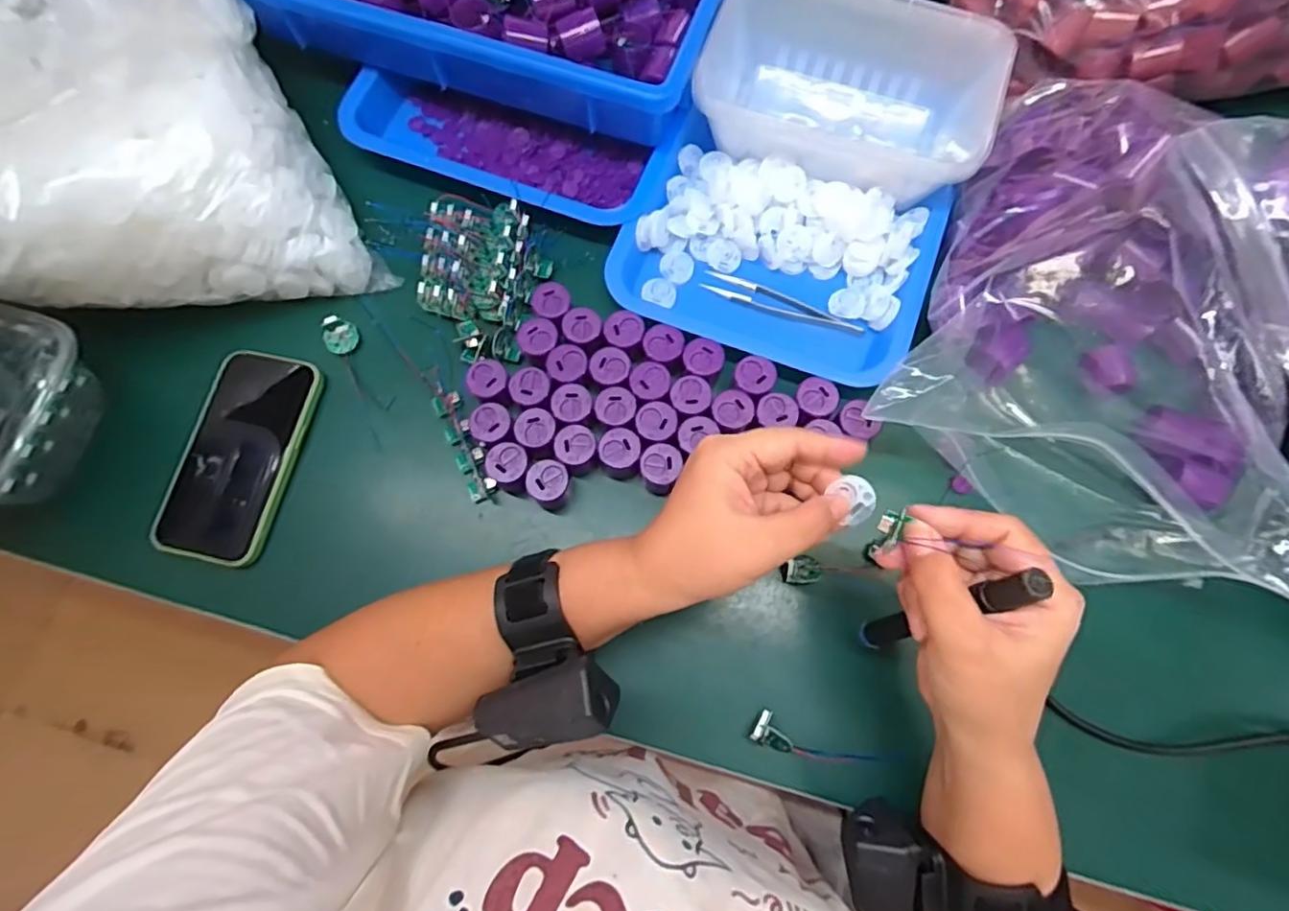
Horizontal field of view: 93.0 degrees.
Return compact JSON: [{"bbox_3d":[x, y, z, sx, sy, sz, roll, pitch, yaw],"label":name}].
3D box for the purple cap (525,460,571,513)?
[{"bbox_3d":[-0.064,0.021,0.416,0.026,0.035,0.027,0,74,1],"label":"purple cap"}]

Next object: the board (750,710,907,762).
[{"bbox_3d":[0.110,0.179,0.374,0.088,0.013,0.020,16,75,6],"label":"board"}]

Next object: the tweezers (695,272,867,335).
[{"bbox_3d":[0.103,-0.113,0.459,0.121,0.004,0.020,23,76,7],"label":"tweezers"}]

